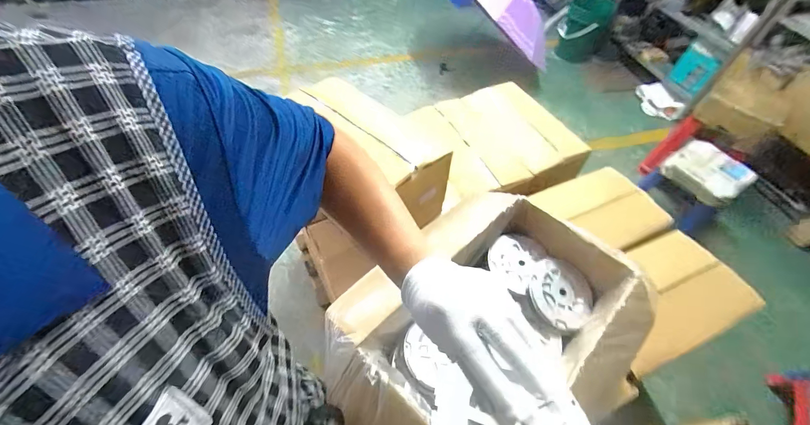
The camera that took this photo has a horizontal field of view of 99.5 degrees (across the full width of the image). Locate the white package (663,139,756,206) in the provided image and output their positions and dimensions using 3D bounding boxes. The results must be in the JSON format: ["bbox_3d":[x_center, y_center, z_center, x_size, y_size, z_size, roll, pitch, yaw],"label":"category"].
[{"bbox_3d":[1.273,-0.166,1.453,0.213,0.120,0.270,-28,59,-21],"label":"white package"}]

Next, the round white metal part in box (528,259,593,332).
[{"bbox_3d":[0.312,0.165,0.689,0.129,0.028,0.129,33,67,6],"label":"round white metal part in box"}]

